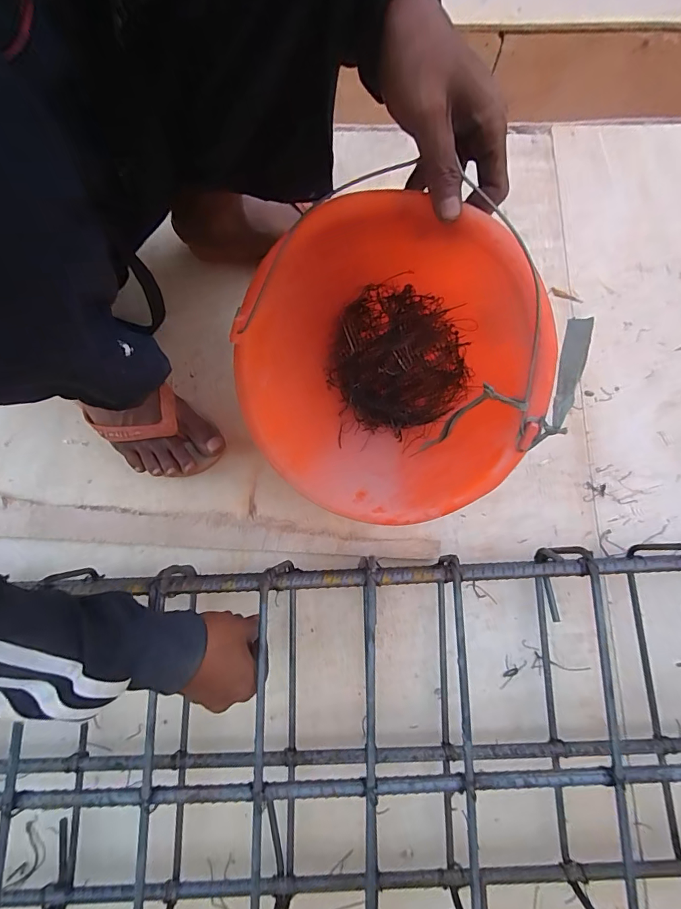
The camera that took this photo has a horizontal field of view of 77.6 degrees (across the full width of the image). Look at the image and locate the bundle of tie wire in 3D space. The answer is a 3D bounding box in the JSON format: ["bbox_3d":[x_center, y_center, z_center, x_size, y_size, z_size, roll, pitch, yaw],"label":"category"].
[{"bbox_3d":[0.057,-0.099,0.448,0.123,0.077,0.140,-35,80,-6],"label":"bundle of tie wire"}]

